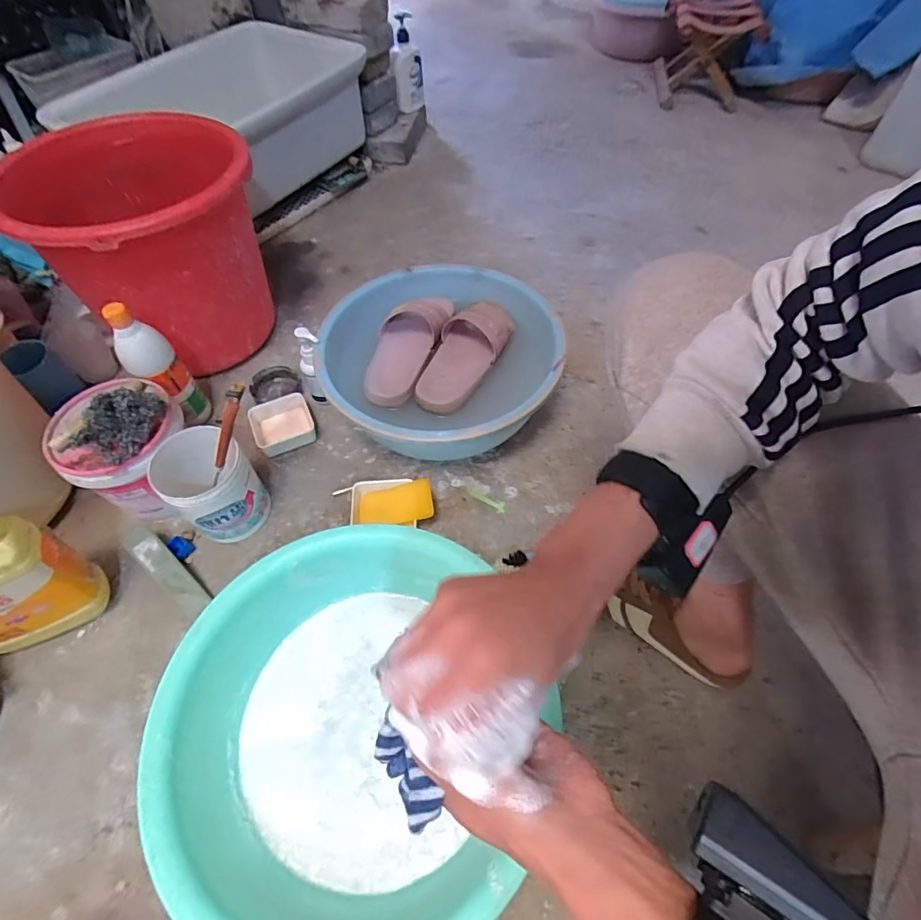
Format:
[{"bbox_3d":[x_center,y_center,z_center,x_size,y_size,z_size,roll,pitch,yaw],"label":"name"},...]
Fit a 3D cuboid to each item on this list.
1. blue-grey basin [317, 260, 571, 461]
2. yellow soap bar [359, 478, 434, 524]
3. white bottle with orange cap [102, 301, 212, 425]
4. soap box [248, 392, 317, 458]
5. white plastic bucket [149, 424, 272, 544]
[{"bbox_3d":[-0.028,-0.131,0.784,0.327,0.169,0.341,-1,56,1],"label":"blue-grey basin"},{"bbox_3d":[-0.088,0.059,0.683,0.099,0.013,0.054,-10,56,-5],"label":"yellow soap bar"},{"bbox_3d":[-0.444,-0.131,0.736,0.060,0.206,0.061,7,56,6],"label":"white bottle with orange cap"},{"bbox_3d":[-0.284,-0.056,0.792,0.094,0.031,0.092,-20,58,-12],"label":"soap box"},{"bbox_3d":[-0.332,0.037,0.673,0.116,0.130,0.105,37,64,23],"label":"white plastic bucket"}]

